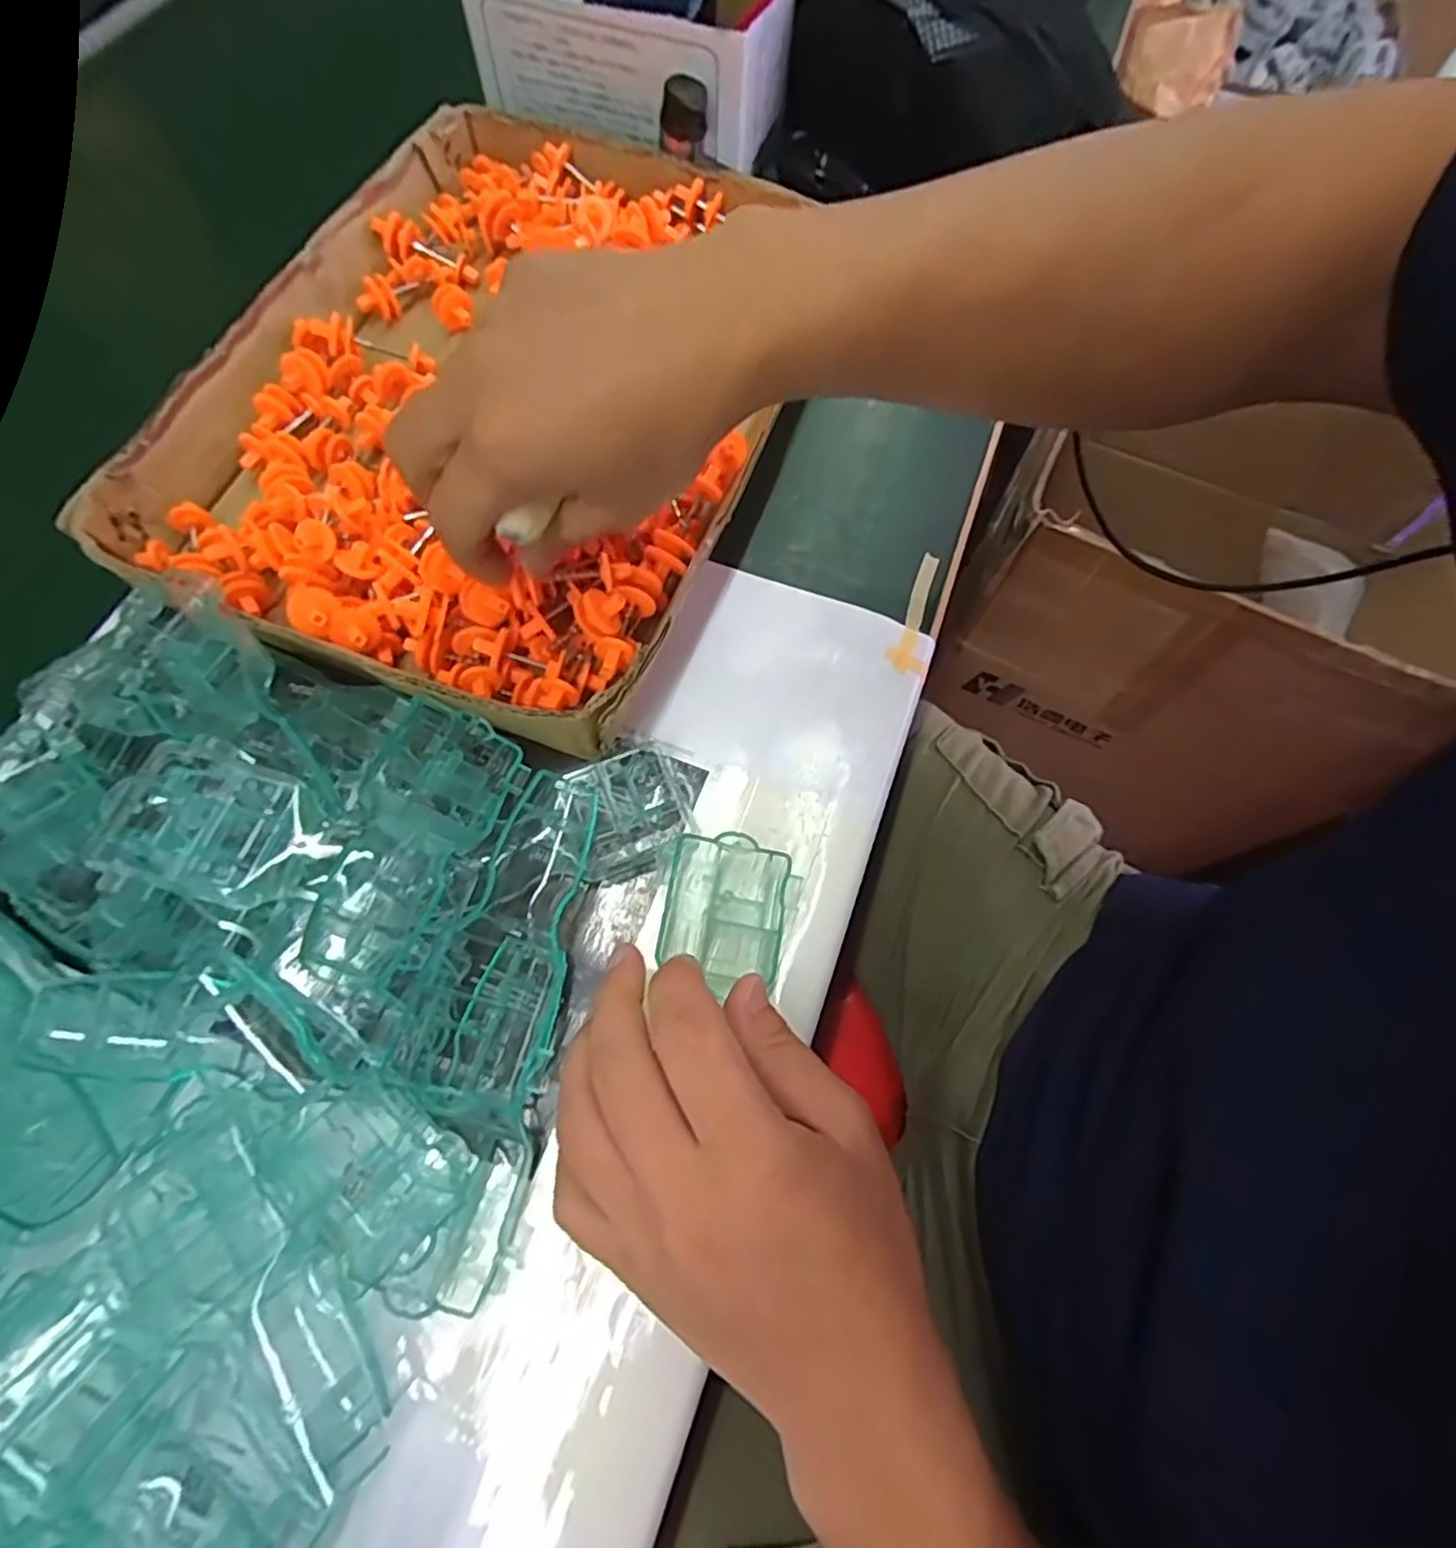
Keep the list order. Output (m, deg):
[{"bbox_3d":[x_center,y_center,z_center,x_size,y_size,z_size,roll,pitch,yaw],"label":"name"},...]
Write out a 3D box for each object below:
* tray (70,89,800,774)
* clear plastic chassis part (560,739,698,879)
[{"bbox_3d":[-0.119,-0.215,0.366,0.287,0.047,0.373,19,70,8],"label":"tray"},{"bbox_3d":[-0.045,0.017,0.299,0.056,0.010,0.052,-24,83,-23],"label":"clear plastic chassis part"}]

